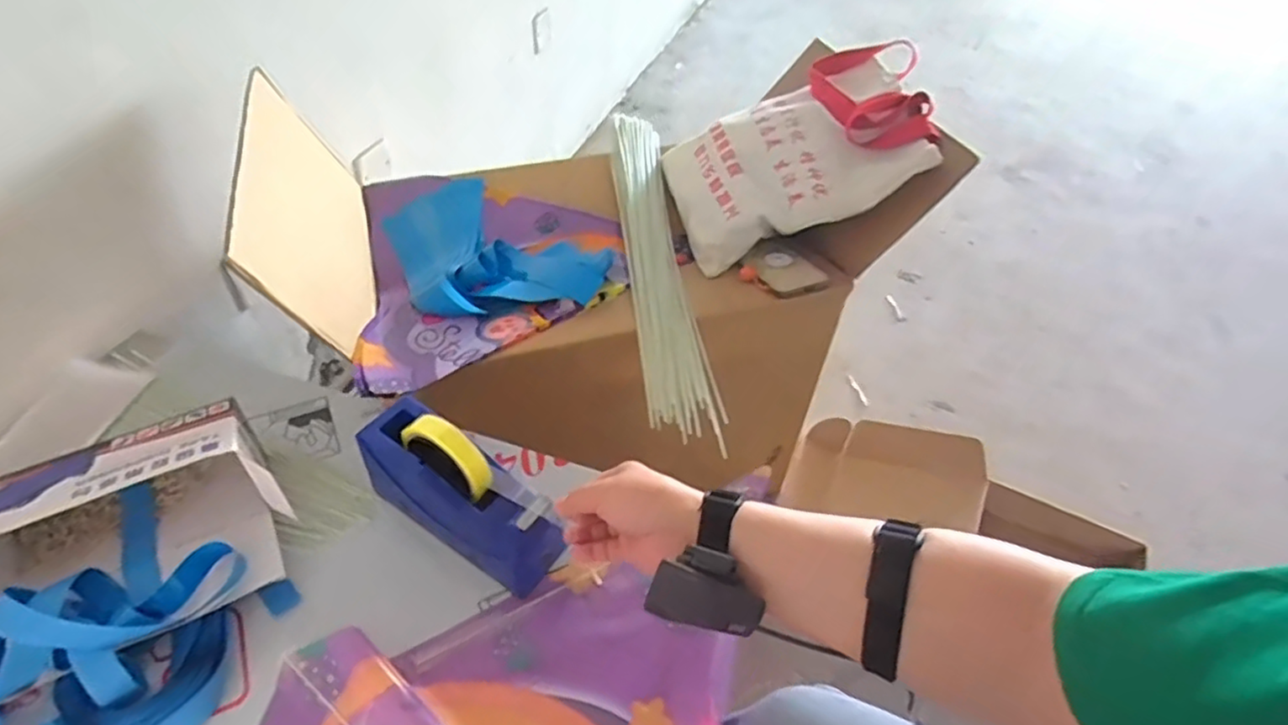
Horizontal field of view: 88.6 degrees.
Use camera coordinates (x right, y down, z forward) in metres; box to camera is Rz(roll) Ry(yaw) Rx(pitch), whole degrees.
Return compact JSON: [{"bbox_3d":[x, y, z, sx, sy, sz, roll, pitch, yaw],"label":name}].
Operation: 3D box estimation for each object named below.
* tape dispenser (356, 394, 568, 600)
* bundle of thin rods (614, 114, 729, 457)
[{"bbox_3d":[-0.161,0.123,0.611,0.225,0.117,0.073,28,51,21],"label":"tape dispenser"},{"bbox_3d":[0.014,-0.163,0.899,0.083,0.031,0.669,-3,47,-7],"label":"bundle of thin rods"}]

